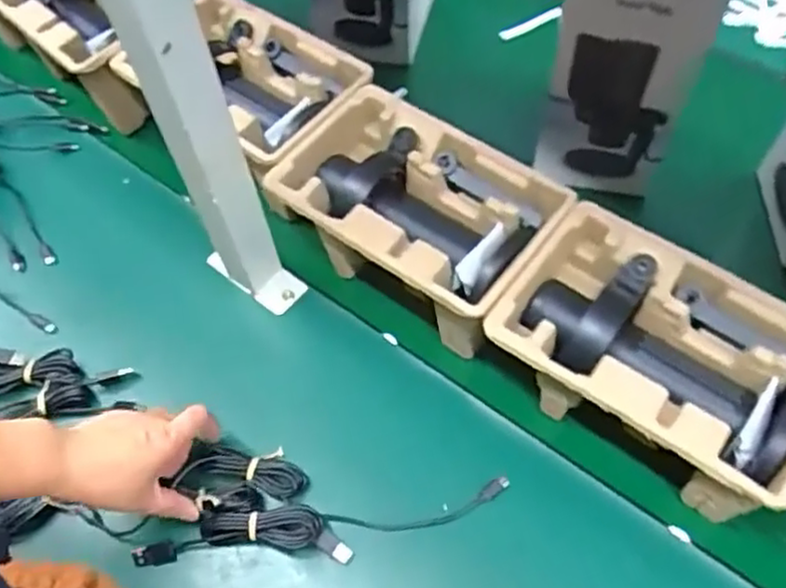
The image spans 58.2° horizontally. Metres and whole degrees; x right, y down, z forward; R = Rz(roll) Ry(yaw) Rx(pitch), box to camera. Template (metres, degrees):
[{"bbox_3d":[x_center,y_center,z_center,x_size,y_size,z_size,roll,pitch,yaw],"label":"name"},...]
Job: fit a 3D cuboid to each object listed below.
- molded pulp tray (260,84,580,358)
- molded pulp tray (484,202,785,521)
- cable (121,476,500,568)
[{"bbox_3d":[0.020,-0.060,0.631,0.219,0.119,0.153,34,63,20],"label":"molded pulp tray"},{"bbox_3d":[0.199,0.060,0.547,0.230,0.122,0.145,30,62,18],"label":"molded pulp tray"},{"bbox_3d":[-0.053,0.180,0.536,0.284,0.021,0.041,-6,57,-4],"label":"cable"}]

